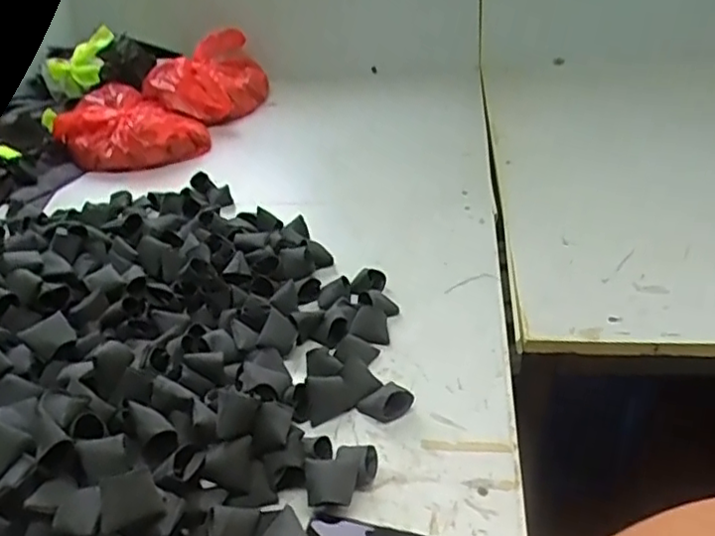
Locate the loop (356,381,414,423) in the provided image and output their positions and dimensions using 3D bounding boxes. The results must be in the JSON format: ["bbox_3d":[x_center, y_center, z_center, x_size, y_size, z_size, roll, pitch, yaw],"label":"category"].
[{"bbox_3d":[0.025,0.120,0.581,0.041,0.022,0.040,-27,40,-28],"label":"loop"}]

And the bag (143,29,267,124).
[{"bbox_3d":[-0.284,-0.355,1.211,0.224,0.106,0.218,-11,35,-8],"label":"bag"}]

